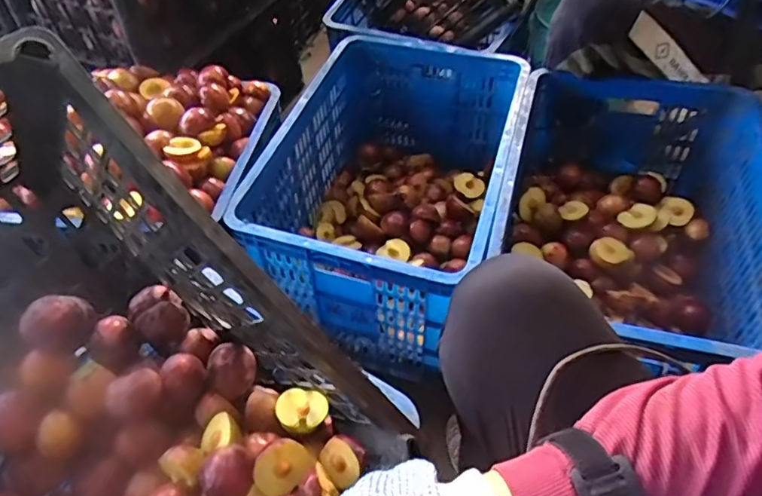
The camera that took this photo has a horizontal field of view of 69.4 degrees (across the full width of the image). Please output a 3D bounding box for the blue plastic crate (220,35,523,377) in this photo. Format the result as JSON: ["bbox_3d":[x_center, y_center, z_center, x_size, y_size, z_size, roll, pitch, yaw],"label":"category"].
[{"bbox_3d":[0.028,-0.103,1.012,0.388,0.298,0.563,12,52,10],"label":"blue plastic crate"}]

